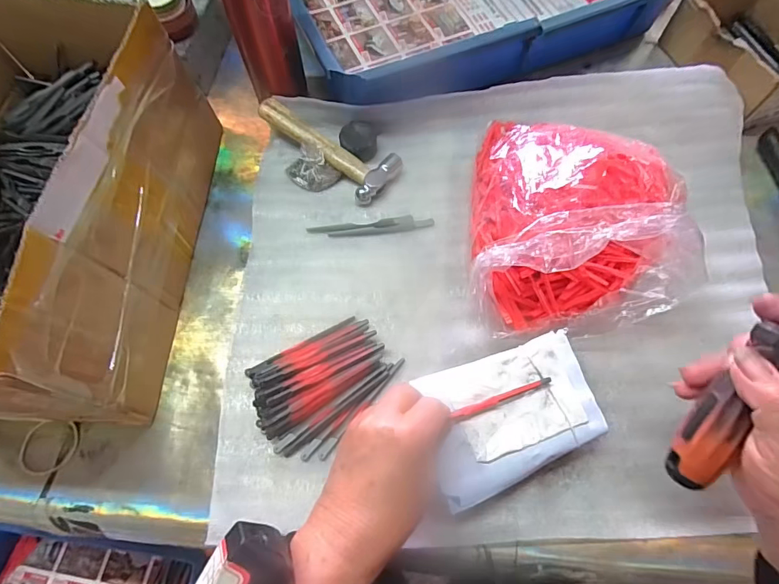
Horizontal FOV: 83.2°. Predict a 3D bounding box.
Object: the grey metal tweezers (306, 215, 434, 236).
[{"bbox_3d":[-0.018,-0.064,0.431,0.120,0.004,0.017,-6,67,-3],"label":"grey metal tweezers"}]

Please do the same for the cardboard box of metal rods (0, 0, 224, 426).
[{"bbox_3d":[-0.282,-0.067,0.353,0.188,0.148,0.308,2,67,1],"label":"cardboard box of metal rods"}]

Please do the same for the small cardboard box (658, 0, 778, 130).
[{"bbox_3d":[0.408,-0.276,0.489,0.127,0.065,0.169,-17,68,-7],"label":"small cardboard box"}]

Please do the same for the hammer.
[{"bbox_3d":[-0.062,-0.156,0.456,0.152,0.032,0.061,38,72,15],"label":"hammer"}]

